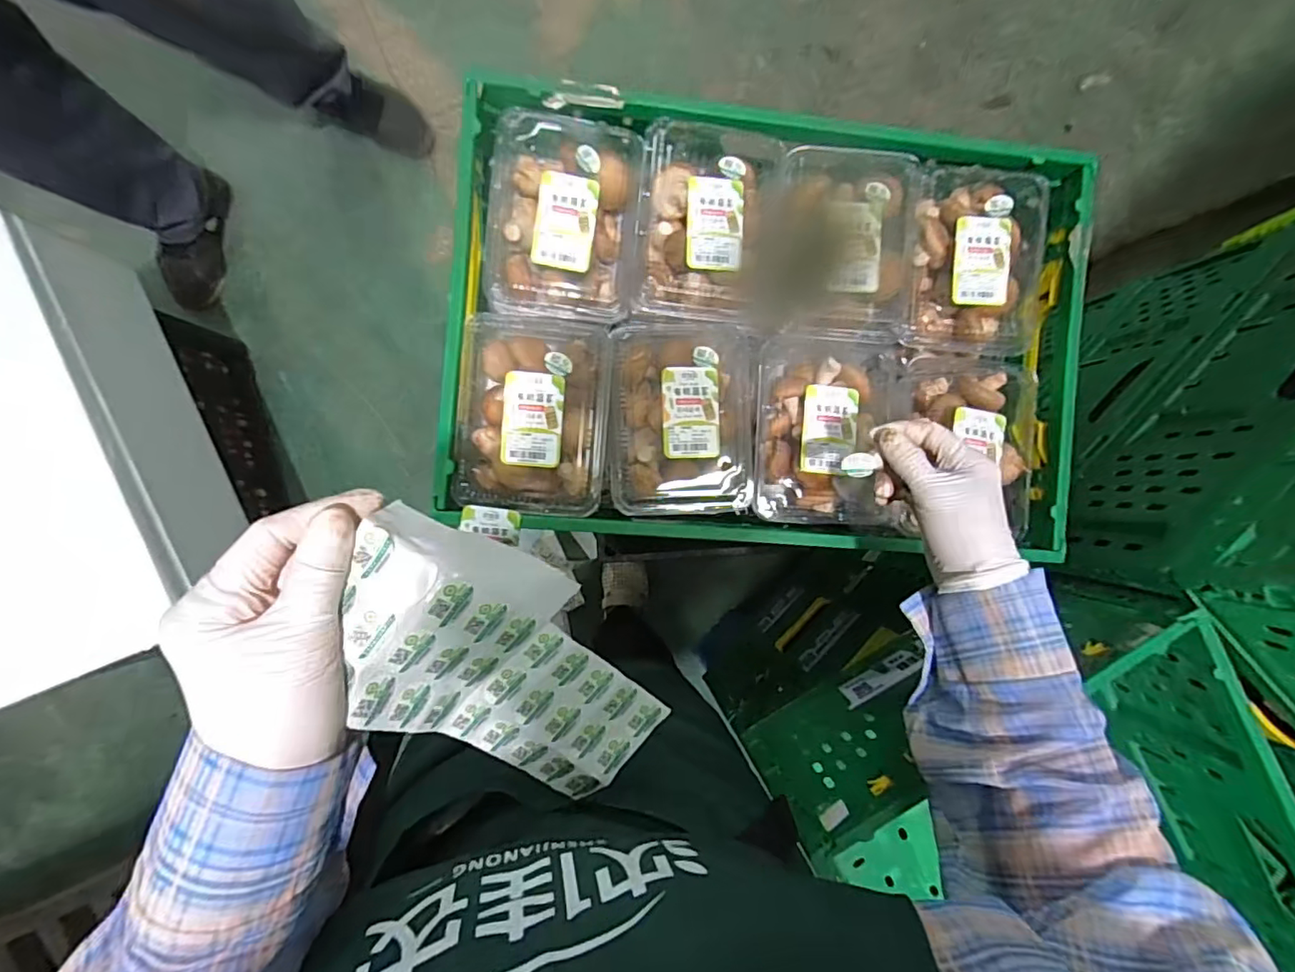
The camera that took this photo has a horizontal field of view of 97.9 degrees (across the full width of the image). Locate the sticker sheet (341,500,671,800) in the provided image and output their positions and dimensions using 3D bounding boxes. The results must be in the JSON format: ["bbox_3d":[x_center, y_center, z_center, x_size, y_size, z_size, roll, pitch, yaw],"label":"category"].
[{"bbox_3d":[-0.073,0.094,0.292,0.096,0.041,0.194,-39,121,-4],"label":"sticker sheet"}]

